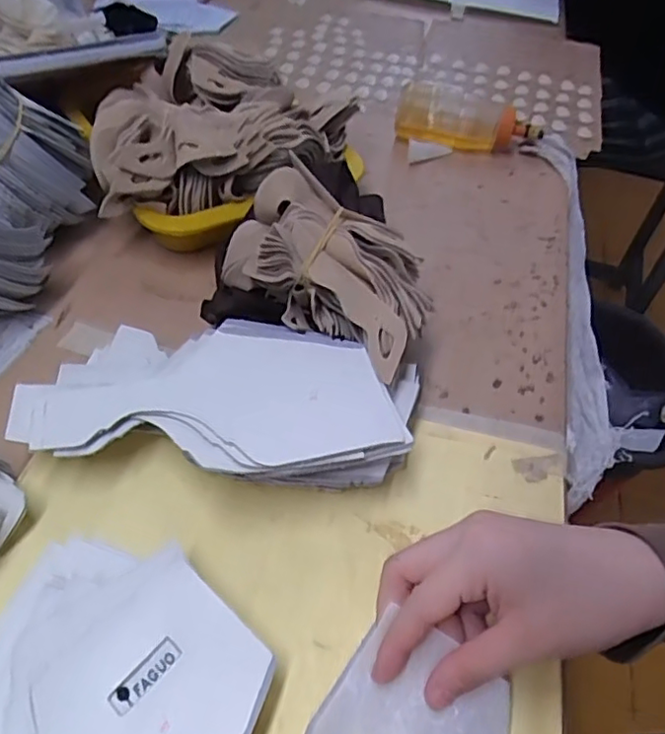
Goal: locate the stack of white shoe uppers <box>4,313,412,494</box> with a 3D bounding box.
[{"bbox_3d":[-0.065,0.025,0.369,0.226,0.049,0.107,9,51,2],"label":"stack of white shoe uppers"}]

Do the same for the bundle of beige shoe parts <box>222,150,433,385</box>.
[{"bbox_3d":[0.003,-0.069,0.408,0.150,0.057,0.094,33,55,20],"label":"bundle of beige shoe parts"}]

